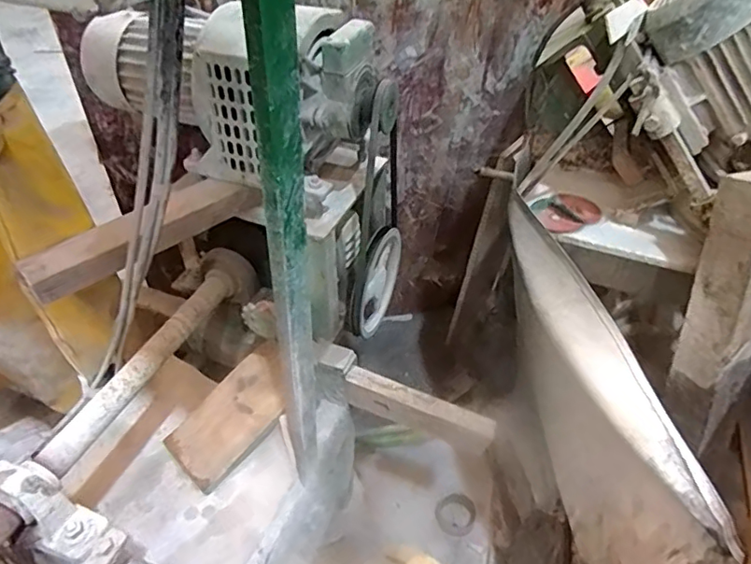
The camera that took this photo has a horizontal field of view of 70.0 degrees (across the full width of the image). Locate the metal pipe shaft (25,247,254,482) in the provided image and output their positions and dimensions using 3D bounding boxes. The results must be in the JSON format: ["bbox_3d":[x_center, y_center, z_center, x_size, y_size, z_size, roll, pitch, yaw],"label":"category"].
[{"bbox_3d":[-0.316,0.092,0.769,0.081,0.068,0.400,20,44,20],"label":"metal pipe shaft"}]

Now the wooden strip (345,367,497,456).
[{"bbox_3d":[0.075,0.237,0.978,0.274,0.074,0.049,22,43,2],"label":"wooden strip"}]

